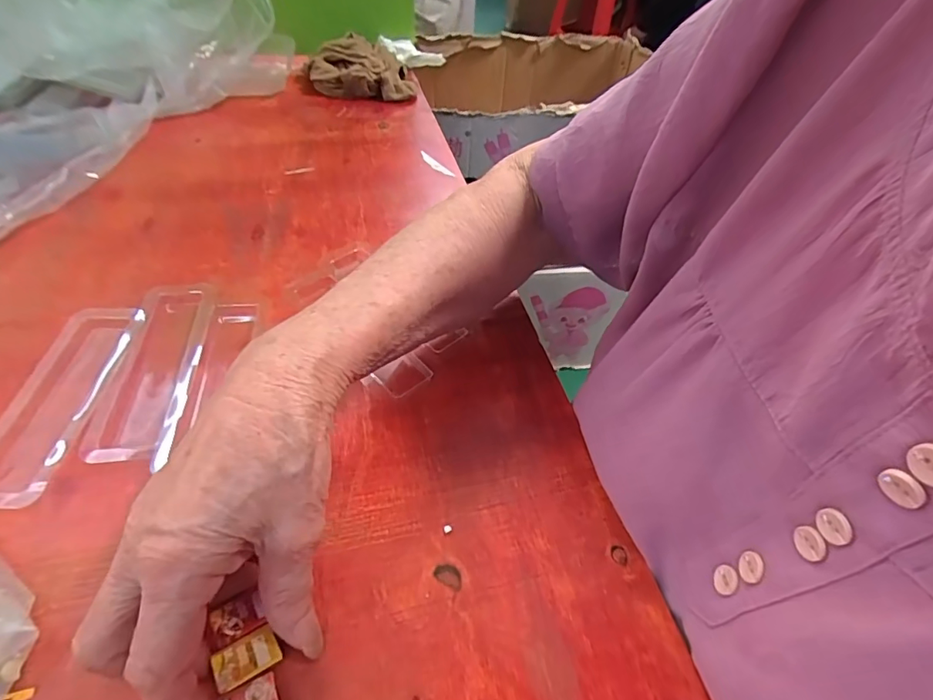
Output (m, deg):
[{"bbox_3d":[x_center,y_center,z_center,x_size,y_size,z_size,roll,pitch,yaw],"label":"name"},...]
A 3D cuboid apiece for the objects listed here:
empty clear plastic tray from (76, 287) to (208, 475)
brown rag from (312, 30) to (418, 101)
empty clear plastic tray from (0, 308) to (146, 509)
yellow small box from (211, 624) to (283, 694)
[{"bbox_3d":[-0.192,0.008,0.311,0.049,0.007,0.137,-2,49,-7],"label":"empty clear plastic tray"},{"bbox_3d":[-0.128,-0.346,0.611,0.126,0.048,0.086,-7,49,-12],"label":"brown rag"},{"bbox_3d":[-0.235,0.026,0.289,0.050,0.009,0.133,4,48,-3],"label":"empty clear plastic tray"},{"bbox_3d":[-0.092,0.128,0.208,0.026,0.004,0.016,-22,54,-24],"label":"yellow small box"}]

